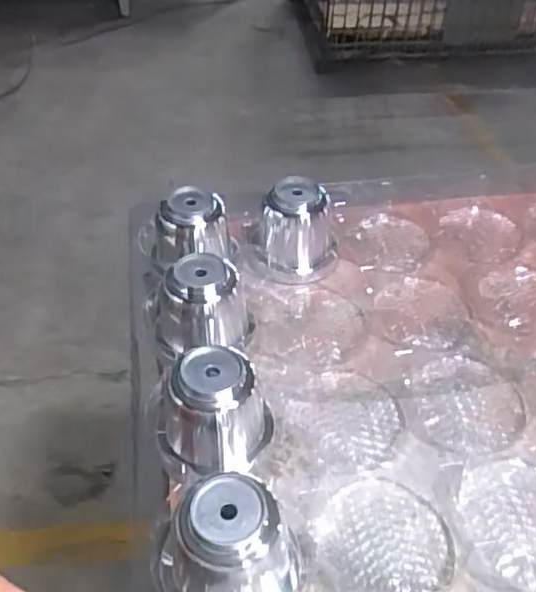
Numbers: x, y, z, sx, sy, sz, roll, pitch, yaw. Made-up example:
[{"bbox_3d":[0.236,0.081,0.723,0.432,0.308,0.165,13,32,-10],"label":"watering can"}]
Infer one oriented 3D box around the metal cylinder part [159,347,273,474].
[{"bbox_3d":[-0.037,0.086,0.464,0.067,0.080,0.068,2,44,-2],"label":"metal cylinder part"}]

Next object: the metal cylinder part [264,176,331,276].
[{"bbox_3d":[0.030,-0.067,0.632,0.071,0.080,0.068,4,44,1],"label":"metal cylinder part"}]

